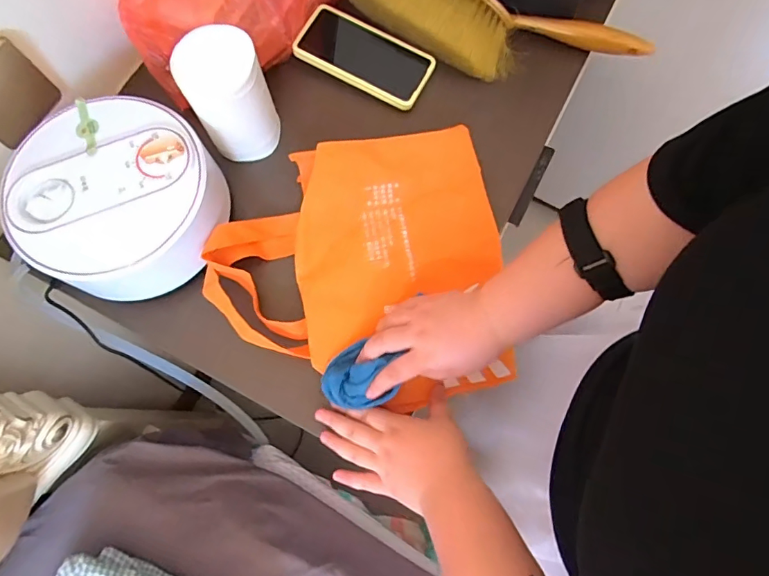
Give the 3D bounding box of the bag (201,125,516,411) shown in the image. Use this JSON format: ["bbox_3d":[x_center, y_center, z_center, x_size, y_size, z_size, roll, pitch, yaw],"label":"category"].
[{"bbox_3d":[-0.026,-0.018,0.507,0.304,0.072,0.283,-10,74,-2],"label":"bag"}]

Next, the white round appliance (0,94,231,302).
[{"bbox_3d":[-0.273,-0.095,0.488,0.192,0.081,0.195,0,74,1],"label":"white round appliance"}]

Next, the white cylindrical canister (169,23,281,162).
[{"bbox_3d":[-0.168,-0.206,0.512,0.083,0.119,0.076,0,74,1],"label":"white cylindrical canister"}]

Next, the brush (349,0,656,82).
[{"bbox_3d":[0.137,-0.330,0.583,0.385,0.059,0.109,19,75,6],"label":"brush"}]

